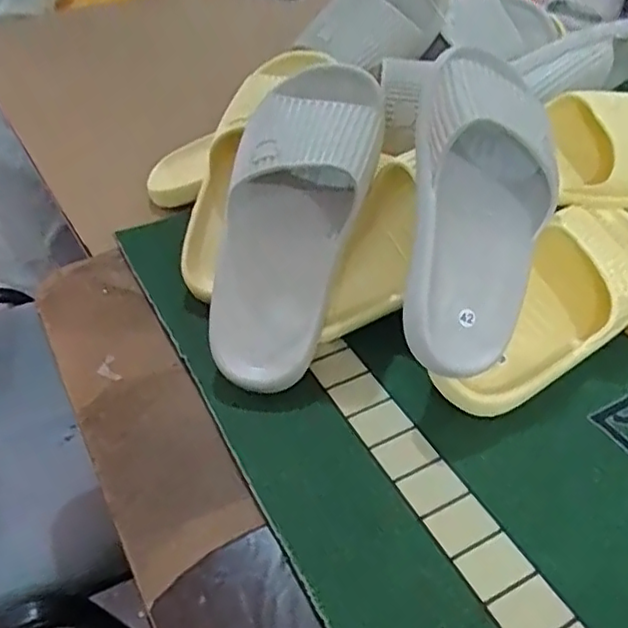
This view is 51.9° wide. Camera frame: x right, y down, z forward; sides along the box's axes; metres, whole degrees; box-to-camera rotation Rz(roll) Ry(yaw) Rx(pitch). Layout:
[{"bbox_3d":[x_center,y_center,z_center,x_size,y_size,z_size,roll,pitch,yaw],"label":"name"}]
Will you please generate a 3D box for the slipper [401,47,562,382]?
[{"bbox_3d":[0.118,-0.080,0.457,0.100,0.081,0.247,7,80,11],"label":"slipper"}]

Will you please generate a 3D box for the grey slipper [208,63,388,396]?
[{"bbox_3d":[-0.016,-0.074,0.489,0.100,0.081,0.262,13,80,17],"label":"grey slipper"}]

